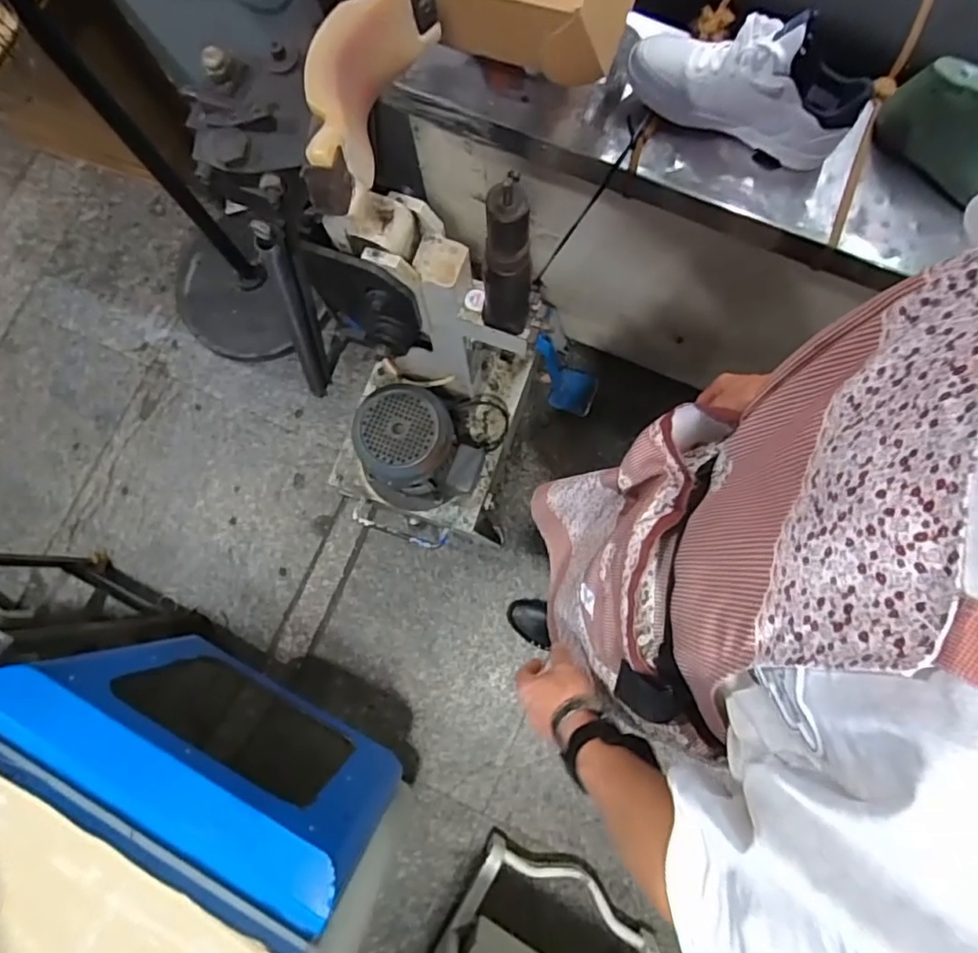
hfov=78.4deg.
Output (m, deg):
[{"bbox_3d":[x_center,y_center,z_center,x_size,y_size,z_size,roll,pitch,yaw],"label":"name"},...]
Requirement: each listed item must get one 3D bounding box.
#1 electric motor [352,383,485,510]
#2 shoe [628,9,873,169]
[{"bbox_3d":[-0.135,-0.033,1.089,0.177,0.227,0.199,-43,82,-7],"label":"electric motor"},{"bbox_3d":[0.315,-0.490,0.742,0.277,0.138,0.092,16,80,4],"label":"shoe"}]

